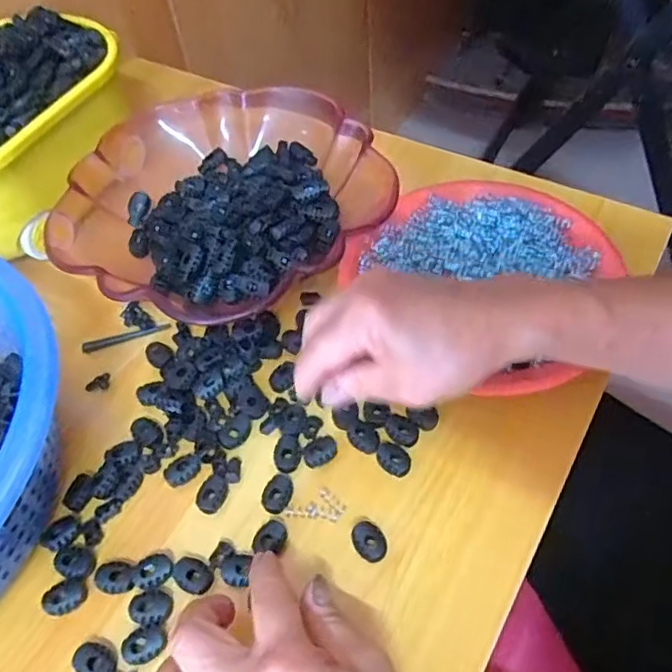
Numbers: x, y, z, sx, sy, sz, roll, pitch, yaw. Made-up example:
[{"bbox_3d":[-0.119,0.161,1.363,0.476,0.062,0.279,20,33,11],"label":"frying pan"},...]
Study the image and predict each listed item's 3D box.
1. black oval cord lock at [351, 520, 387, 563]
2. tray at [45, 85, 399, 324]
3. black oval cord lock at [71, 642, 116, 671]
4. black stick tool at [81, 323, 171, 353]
[{"bbox_3d":[0.019,0.116,0.340,0.017,0.007,0.022,-28,56,-14],"label":"black oval cord lock"},{"bbox_3d":[-0.088,-0.110,0.485,0.257,0.056,0.263,16,57,16],"label":"tray"},{"bbox_3d":[-0.126,0.171,0.313,0.023,0.006,0.016,25,60,21],"label":"black oval cord lock"},{"bbox_3d":[-0.155,0.000,0.444,0.066,0.006,0.009,-13,54,-4],"label":"black stick tool"}]

